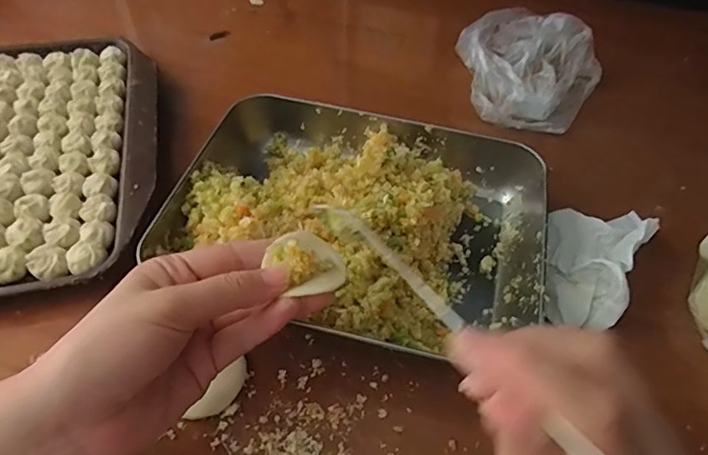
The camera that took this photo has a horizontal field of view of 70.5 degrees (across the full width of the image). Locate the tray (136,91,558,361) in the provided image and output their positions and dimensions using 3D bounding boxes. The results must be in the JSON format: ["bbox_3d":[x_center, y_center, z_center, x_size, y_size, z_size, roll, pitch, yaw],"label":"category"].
[{"bbox_3d":[0.009,-0.016,0.372,0.262,0.052,0.211,15,52,6],"label":"tray"}]

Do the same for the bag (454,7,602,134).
[{"bbox_3d":[0.163,-0.161,0.490,0.138,0.052,0.158,31,55,18],"label":"bag"}]

